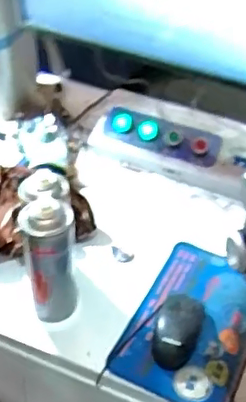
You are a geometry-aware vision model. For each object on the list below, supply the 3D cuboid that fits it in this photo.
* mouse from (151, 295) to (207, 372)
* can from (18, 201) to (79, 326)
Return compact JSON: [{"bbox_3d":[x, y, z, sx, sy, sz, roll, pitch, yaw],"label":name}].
[{"bbox_3d":[0.078,0.175,0.831,0.067,0.037,0.120,10,44,7],"label":"mouse"},{"bbox_3d":[-0.099,0.079,0.807,0.066,0.199,0.071,2,44,-2],"label":"can"}]

